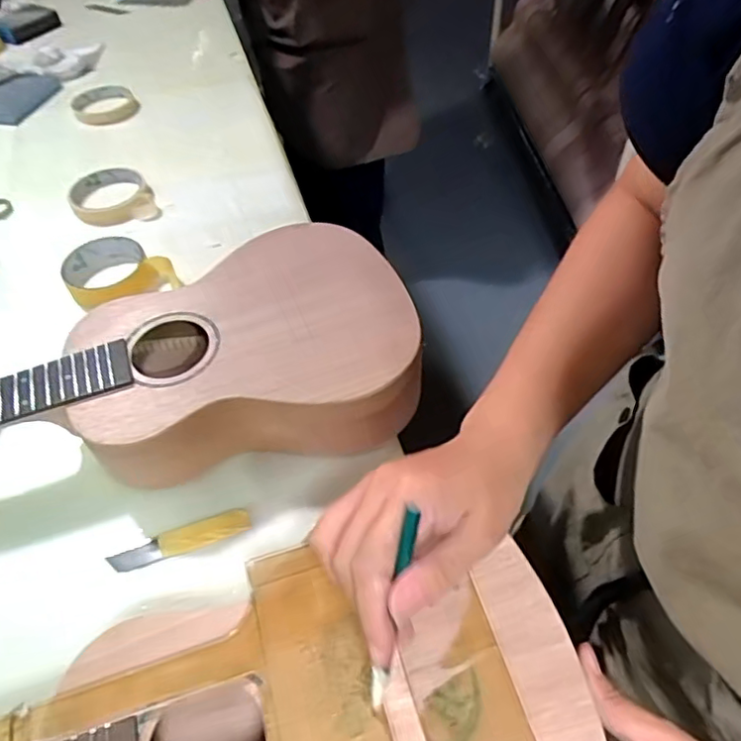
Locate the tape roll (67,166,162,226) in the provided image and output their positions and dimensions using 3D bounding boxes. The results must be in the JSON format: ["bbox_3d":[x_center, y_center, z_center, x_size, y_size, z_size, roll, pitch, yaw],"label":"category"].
[{"bbox_3d":[-0.296,-0.200,0.686,0.085,0.019,0.098,-23,53,-15],"label":"tape roll"}]

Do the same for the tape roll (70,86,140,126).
[{"bbox_3d":[-0.367,-0.366,0.835,0.084,0.018,0.088,-4,51,-4],"label":"tape roll"}]

